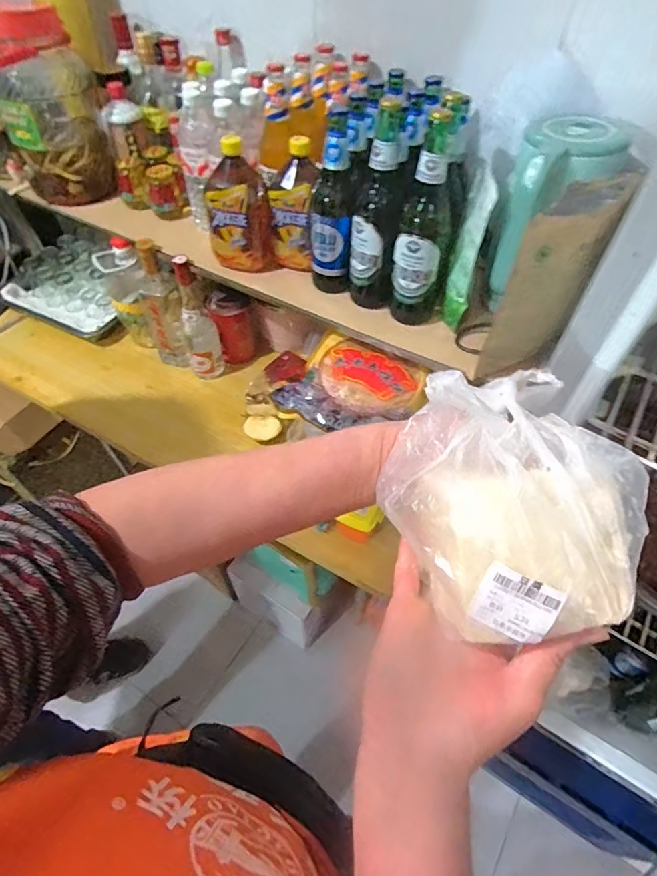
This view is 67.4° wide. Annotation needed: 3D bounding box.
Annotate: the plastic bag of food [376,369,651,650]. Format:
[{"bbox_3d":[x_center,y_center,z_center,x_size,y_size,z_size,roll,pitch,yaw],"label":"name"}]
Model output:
[{"bbox_3d":[0.103,0.026,0.266,0.117,0.079,0.138,-17,56,-12],"label":"plastic bag of food"}]

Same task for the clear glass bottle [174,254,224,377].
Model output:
[{"bbox_3d":[-0.264,-0.227,0.983,0.073,0.273,0.063,-12,55,-9],"label":"clear glass bottle"}]

